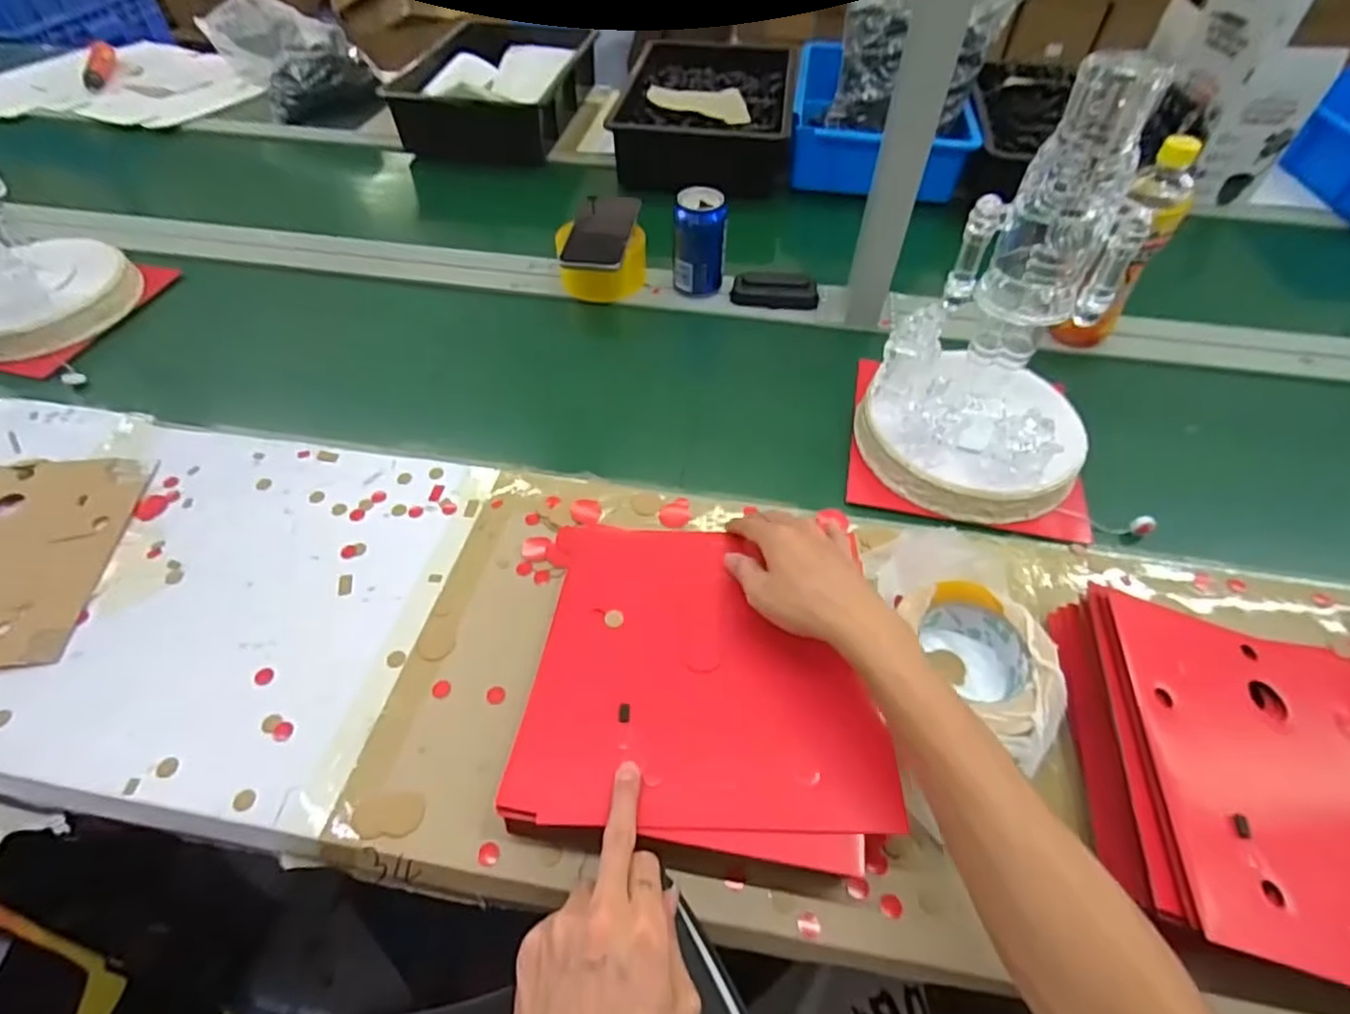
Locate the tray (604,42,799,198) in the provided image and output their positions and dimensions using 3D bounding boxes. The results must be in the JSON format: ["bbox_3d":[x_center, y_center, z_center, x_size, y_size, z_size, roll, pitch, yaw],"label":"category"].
[{"bbox_3d":[0.055,-0.657,1.082,0.274,0.110,0.365,5,51,3],"label":"tray"}]

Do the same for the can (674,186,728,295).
[{"bbox_3d":[0.030,-0.322,0.786,0.063,0.104,0.054,0,51,0],"label":"can"}]

